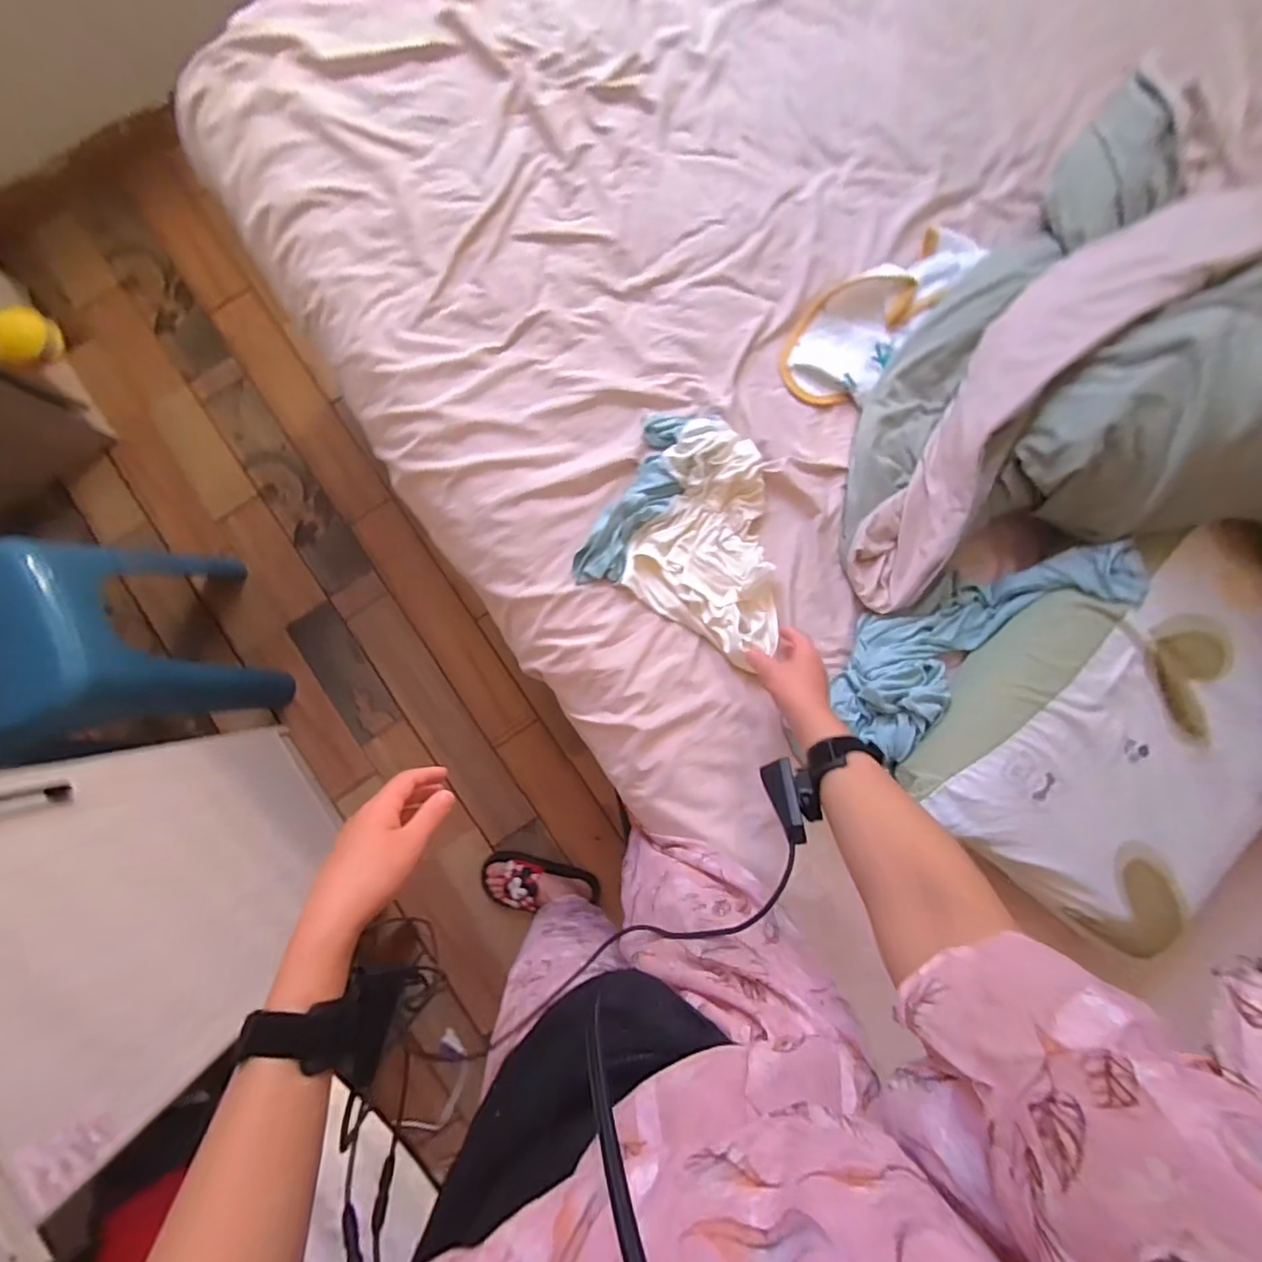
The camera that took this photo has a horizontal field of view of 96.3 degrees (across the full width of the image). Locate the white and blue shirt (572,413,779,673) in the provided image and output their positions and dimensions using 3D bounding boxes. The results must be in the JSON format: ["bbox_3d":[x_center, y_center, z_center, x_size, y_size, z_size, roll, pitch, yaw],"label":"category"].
[{"bbox_3d":[0.086,-0.124,0.698,0.247,0.037,0.260,21,85,-2],"label":"white and blue shirt"}]

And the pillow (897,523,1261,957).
[{"bbox_3d":[0.569,0.114,0.649,0.481,0.097,0.330,-43,87,-5],"label":"pillow"}]

